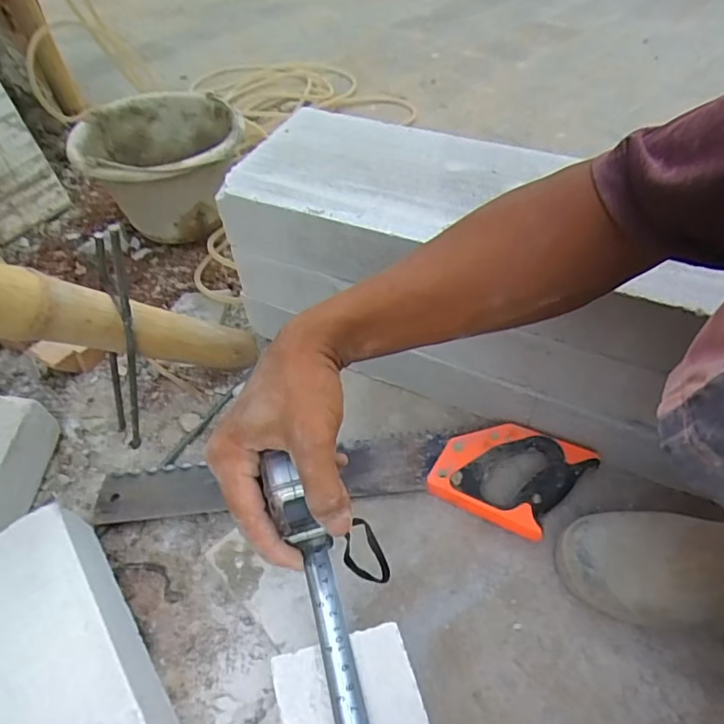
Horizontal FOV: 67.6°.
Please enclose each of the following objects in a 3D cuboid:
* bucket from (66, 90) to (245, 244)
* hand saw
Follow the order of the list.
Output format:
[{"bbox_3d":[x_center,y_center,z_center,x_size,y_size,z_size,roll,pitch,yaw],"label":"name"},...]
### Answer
[{"bbox_3d":[-0.321,-0.324,0.883,0.239,0.154,0.260,1,54,-2],"label":"bucket"},{"bbox_3d":[-0.032,0.127,0.591,0.534,0.024,0.116,-2,46,10],"label":"hand saw"}]

